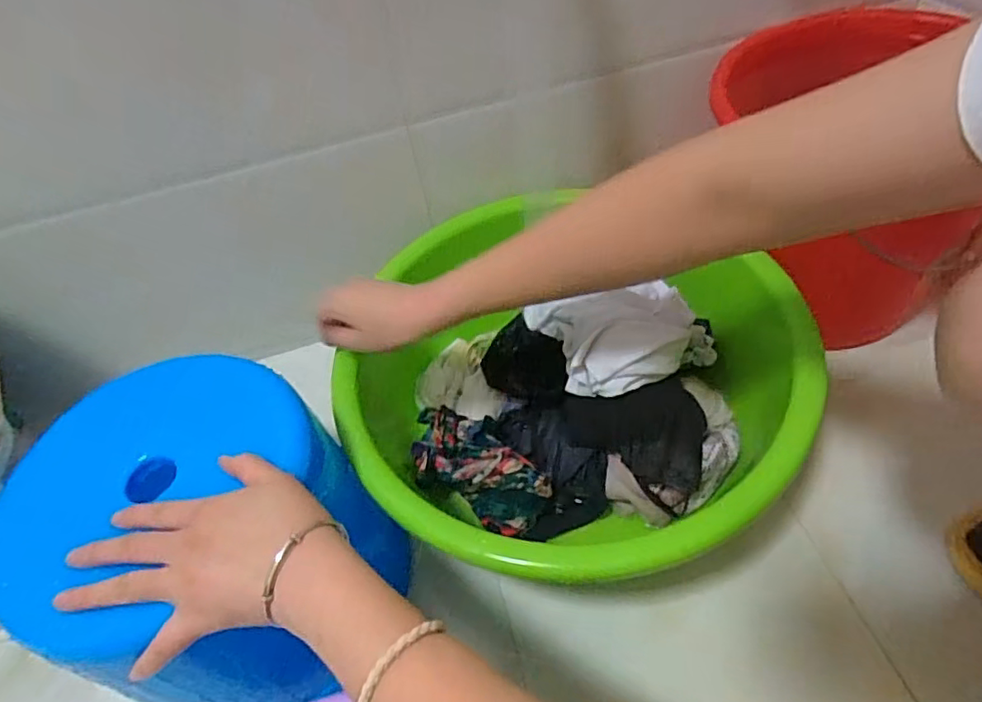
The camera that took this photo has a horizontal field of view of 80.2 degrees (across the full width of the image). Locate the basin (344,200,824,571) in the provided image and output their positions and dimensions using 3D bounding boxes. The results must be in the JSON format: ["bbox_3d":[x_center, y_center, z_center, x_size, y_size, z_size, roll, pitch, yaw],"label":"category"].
[{"bbox_3d":[0.063,0.031,0.595,0.396,0.180,0.409,-1,51,2],"label":"basin"}]

